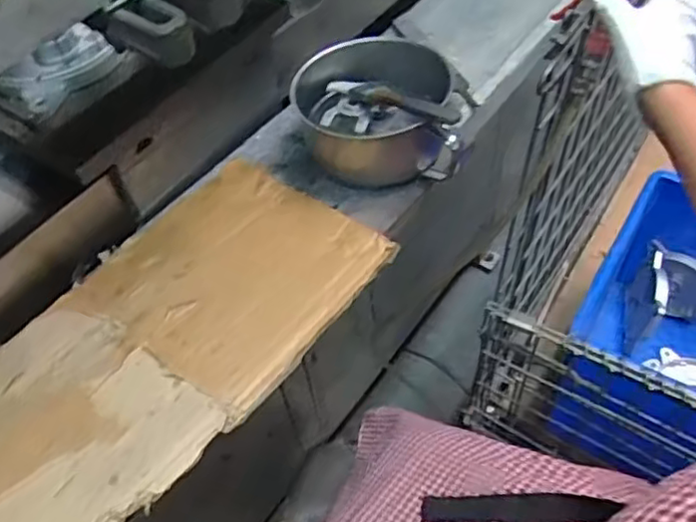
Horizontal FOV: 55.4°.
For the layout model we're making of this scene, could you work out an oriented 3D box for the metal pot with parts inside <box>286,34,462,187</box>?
[{"bbox_3d":[0.022,-0.149,0.638,0.143,0.087,0.130,-2,53,3],"label":"metal pot with parts inside"}]

